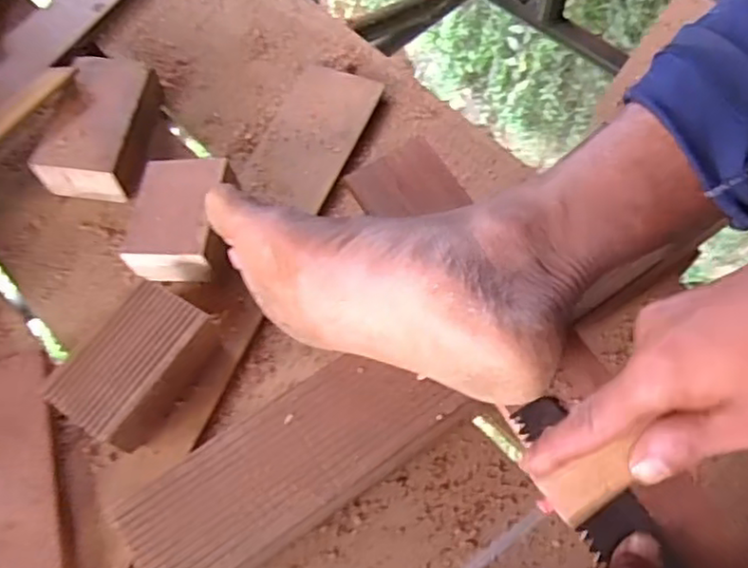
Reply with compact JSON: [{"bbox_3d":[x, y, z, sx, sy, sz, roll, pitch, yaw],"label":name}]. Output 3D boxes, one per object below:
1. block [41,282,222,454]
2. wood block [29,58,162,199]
[{"bbox_3d":[-0.167,0.056,0.472,0.071,0.040,0.107,28,68,13],"label":"block"},{"bbox_3d":[-0.226,-0.133,0.570,0.080,0.044,0.121,7,65,4],"label":"wood block"}]

